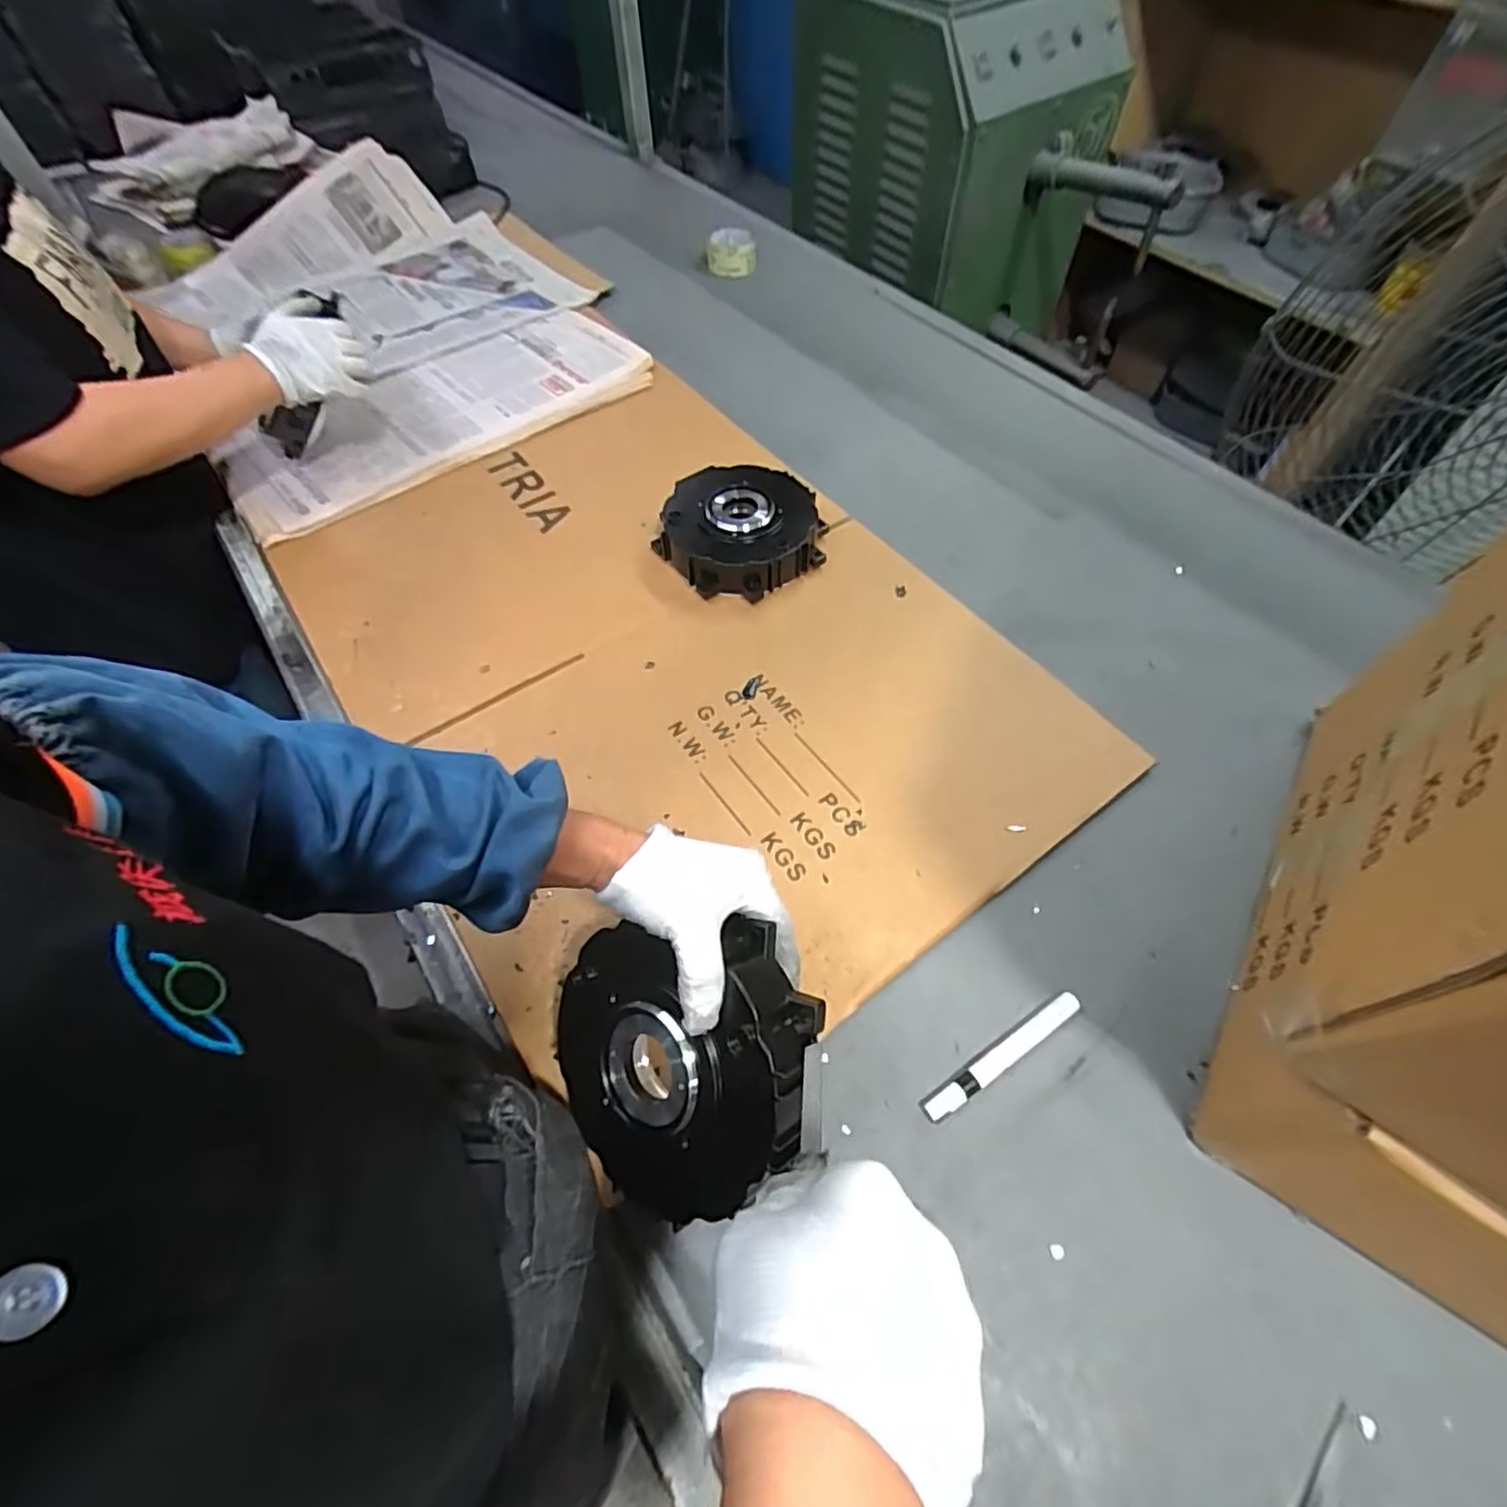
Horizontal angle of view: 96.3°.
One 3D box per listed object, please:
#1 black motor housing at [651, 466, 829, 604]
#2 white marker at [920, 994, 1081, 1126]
[{"bbox_3d":[-0.011,-0.251,0.756,0.169,0.051,0.158,0,58,0],"label":"black motor housing"},{"bbox_3d":[0.182,0.220,0.491,0.140,0.012,0.015,-28,62,-17],"label":"white marker"}]

